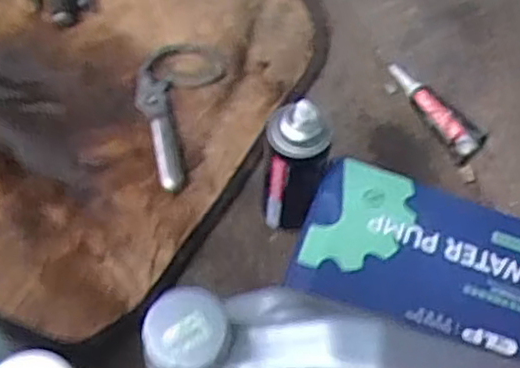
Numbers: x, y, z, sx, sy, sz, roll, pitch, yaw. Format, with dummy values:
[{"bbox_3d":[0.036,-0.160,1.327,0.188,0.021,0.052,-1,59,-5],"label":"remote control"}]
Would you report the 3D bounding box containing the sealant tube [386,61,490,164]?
[{"bbox_3d":[0.195,-0.086,0.793,0.036,0.023,0.144,-31,65,-21],"label":"sealant tube"}]

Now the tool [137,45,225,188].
[{"bbox_3d":[-0.108,-0.092,0.793,0.095,0.032,0.213,13,59,5],"label":"tool"}]

